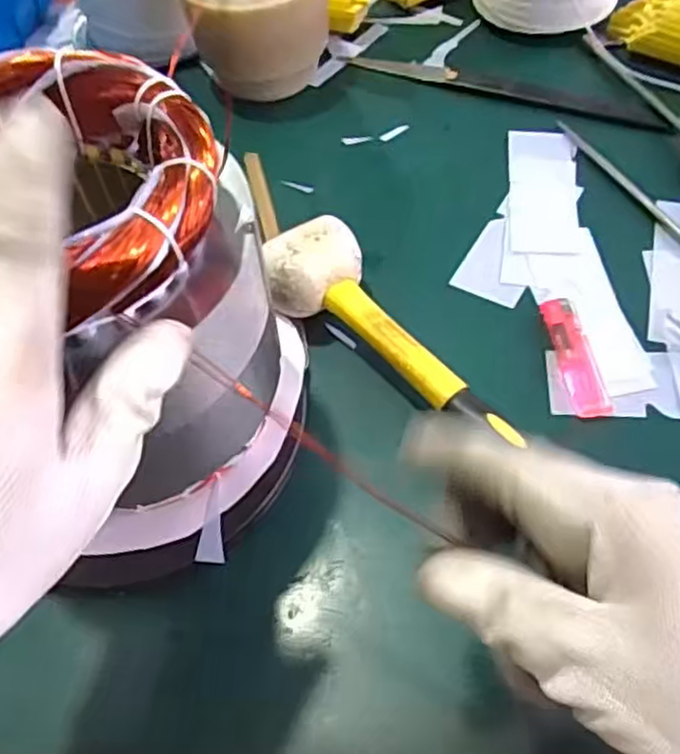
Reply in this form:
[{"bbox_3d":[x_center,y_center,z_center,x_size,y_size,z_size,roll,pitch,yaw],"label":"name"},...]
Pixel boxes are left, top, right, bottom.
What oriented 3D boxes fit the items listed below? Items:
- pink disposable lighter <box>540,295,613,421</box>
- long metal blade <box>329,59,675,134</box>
[{"bbox_3d":[0.136,-0.013,0.409,0.022,0.011,0.079,-8,56,0],"label":"pink disposable lighter"},{"bbox_3d":[0.121,-0.224,0.551,0.255,0.006,0.022,21,61,18],"label":"long metal blade"}]

